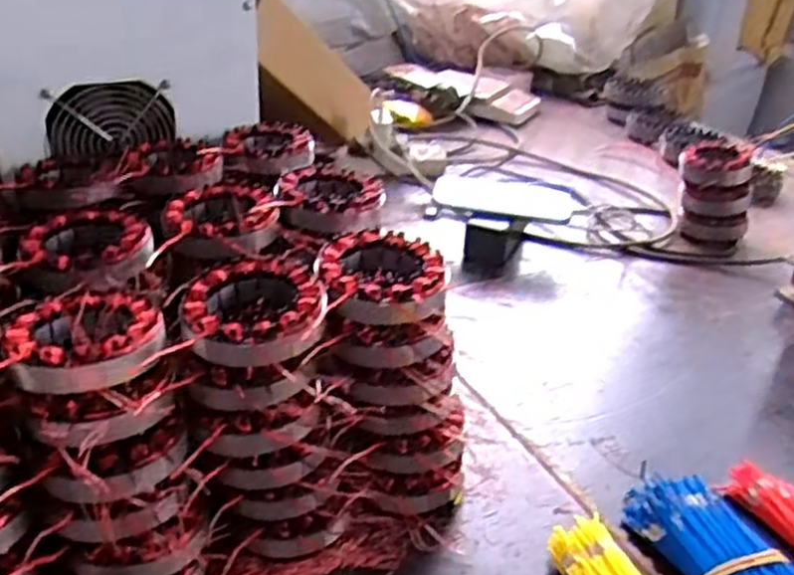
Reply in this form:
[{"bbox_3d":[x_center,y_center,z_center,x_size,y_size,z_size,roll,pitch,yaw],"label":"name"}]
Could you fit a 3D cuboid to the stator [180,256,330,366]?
[{"bbox_3d":[-0.088,0.019,0.486,0.087,0.036,0.094,-1,29,-10],"label":"stator"}]

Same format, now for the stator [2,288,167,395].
[{"bbox_3d":[-0.180,0.029,0.456,0.084,0.026,0.096,-5,30,-16],"label":"stator"}]

